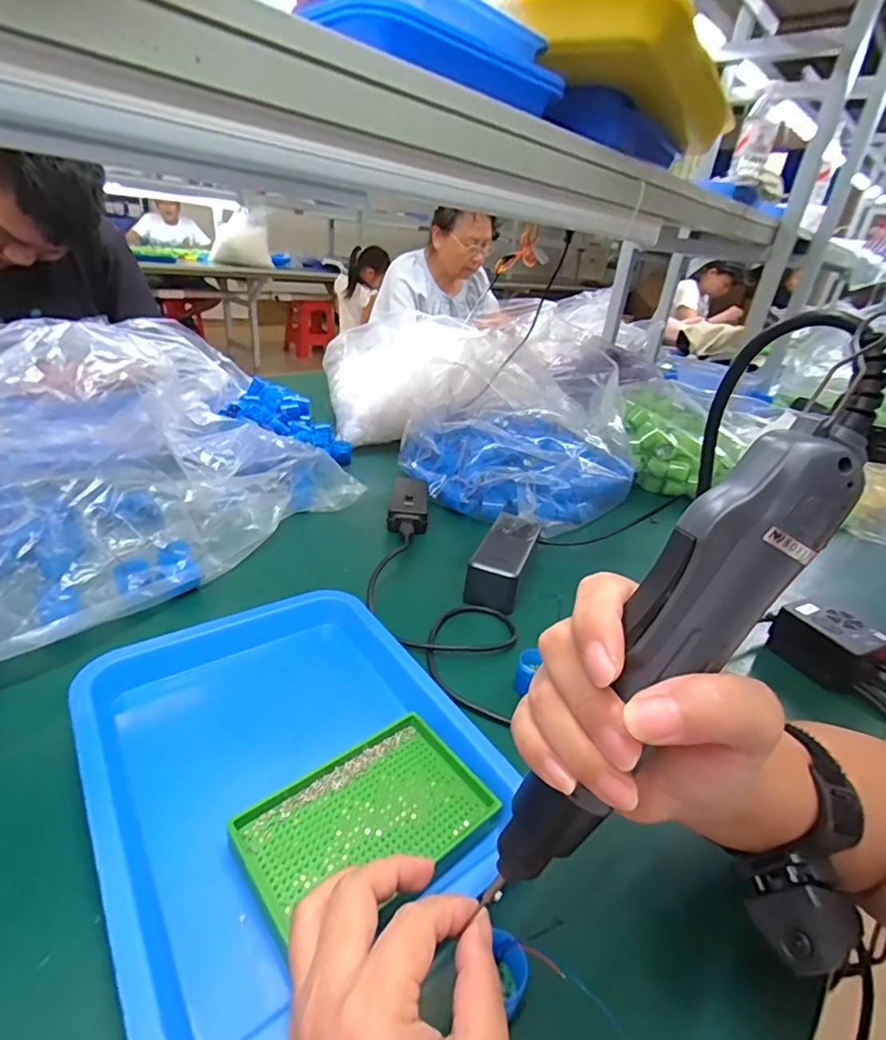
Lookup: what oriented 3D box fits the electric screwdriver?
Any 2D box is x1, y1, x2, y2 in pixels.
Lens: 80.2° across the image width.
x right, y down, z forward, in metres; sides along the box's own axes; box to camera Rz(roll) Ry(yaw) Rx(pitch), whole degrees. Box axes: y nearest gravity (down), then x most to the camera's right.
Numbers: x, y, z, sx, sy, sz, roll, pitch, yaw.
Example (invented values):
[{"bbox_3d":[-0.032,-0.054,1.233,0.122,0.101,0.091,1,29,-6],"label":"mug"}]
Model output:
[{"bbox_3d":[0.075,0.057,0.194,0.030,0.206,0.031,17,20,-32],"label":"electric screwdriver"}]

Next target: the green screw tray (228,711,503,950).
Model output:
[{"bbox_3d":[-0.043,0.178,0.316,0.136,0.009,0.094,-20,38,-41],"label":"green screw tray"}]

